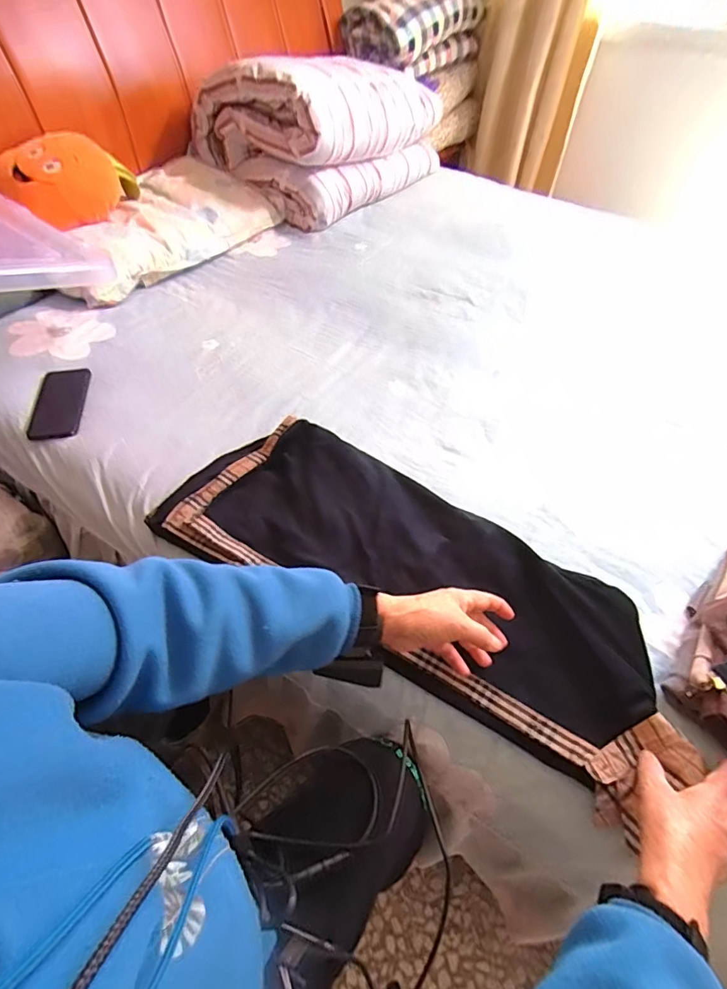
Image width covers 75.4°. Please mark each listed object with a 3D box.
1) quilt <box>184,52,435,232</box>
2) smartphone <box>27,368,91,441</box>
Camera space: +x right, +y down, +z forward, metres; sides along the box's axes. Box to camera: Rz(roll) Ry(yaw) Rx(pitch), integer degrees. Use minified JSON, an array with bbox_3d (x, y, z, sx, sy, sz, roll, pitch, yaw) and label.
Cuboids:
[{"bbox_3d":[-0.115,-1.101,1.412,0.441,0.307,0.633,28,54,19],"label":"quilt"},{"bbox_3d":[-0.530,-0.161,0.817,0.087,0.009,0.168,-7,51,-10],"label":"smartphone"}]

